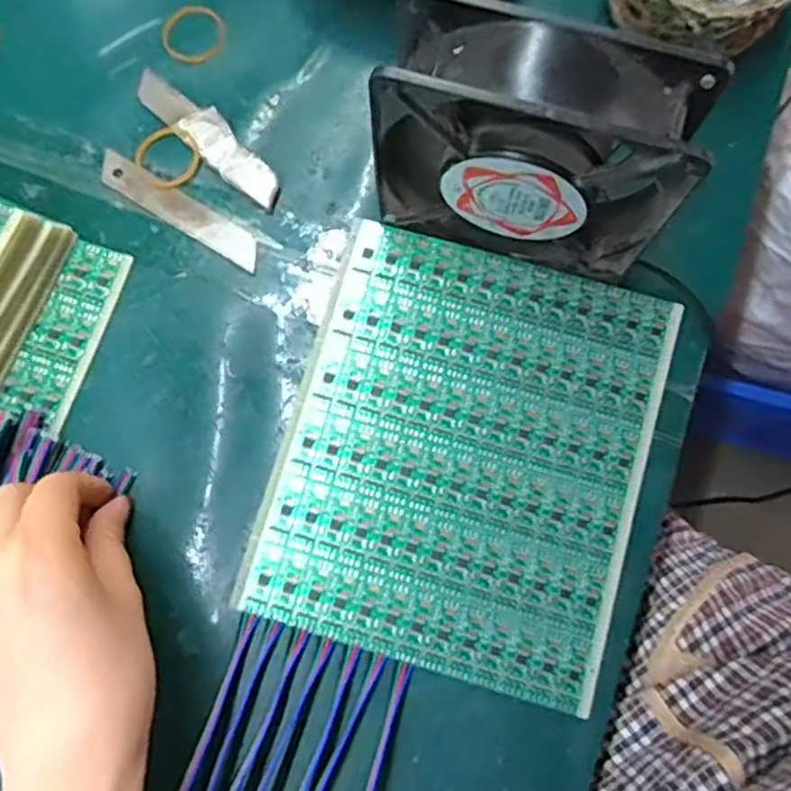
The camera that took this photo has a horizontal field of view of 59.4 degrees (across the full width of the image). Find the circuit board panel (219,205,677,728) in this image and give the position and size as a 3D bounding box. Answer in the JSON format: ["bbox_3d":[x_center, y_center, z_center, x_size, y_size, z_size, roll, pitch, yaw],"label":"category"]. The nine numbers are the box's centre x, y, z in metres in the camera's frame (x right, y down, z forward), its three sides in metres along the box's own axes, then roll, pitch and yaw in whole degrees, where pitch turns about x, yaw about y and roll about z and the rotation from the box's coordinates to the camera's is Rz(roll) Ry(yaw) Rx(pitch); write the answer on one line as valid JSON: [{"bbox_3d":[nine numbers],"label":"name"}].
[{"bbox_3d":[0.033,0.026,0.323,0.163,0.009,0.191,17,78,2],"label":"circuit board panel"}]

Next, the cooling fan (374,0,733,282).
[{"bbox_3d":[0.054,-0.097,0.290,0.122,0.120,0.039,16,78,2],"label":"cooling fan"}]

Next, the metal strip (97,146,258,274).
[{"bbox_3d":[-0.110,-0.095,0.351,0.098,0.004,0.019,33,80,6],"label":"metal strip"}]

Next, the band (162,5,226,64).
[{"bbox_3d":[-0.107,-0.192,0.368,0.033,0.004,0.032,0,78,-1],"label":"band"}]

